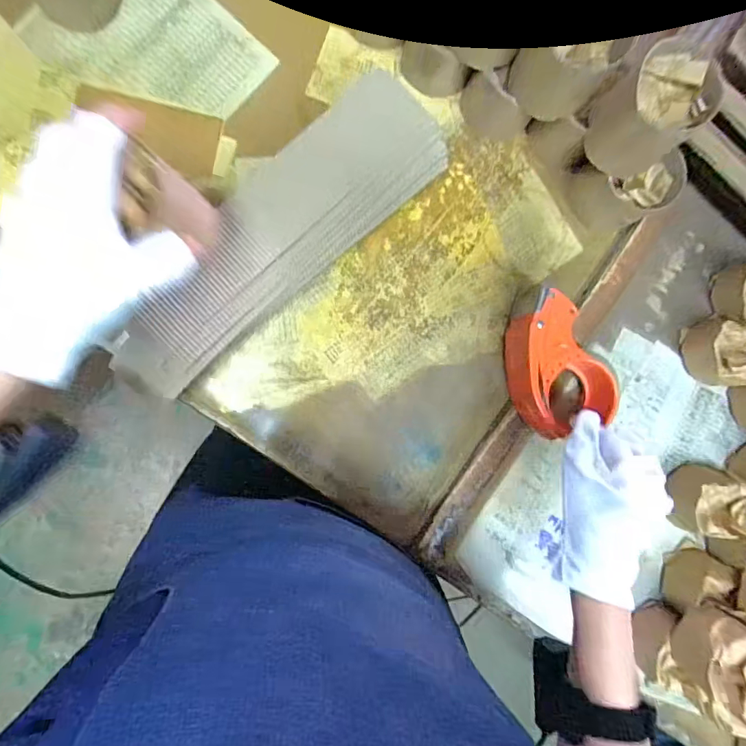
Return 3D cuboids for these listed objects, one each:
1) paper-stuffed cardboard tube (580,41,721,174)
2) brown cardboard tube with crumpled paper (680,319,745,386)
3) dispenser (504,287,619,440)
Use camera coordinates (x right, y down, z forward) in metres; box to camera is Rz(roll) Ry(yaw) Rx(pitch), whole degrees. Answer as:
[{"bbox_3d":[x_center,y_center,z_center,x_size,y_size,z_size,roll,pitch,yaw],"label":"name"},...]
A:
[{"bbox_3d":[0.248,-0.234,0.412,0.080,0.078,0.076,0,91,-6],"label":"paper-stuffed cardboard tube"},{"bbox_3d":[0.389,-0.024,0.507,0.064,0.053,0.074,1,90,-6],"label":"brown cardboard tube with crumpled paper"},{"bbox_3d":[0.189,-0.009,0.480,0.097,0.060,0.146,-22,92,-6],"label":"dispenser"}]

